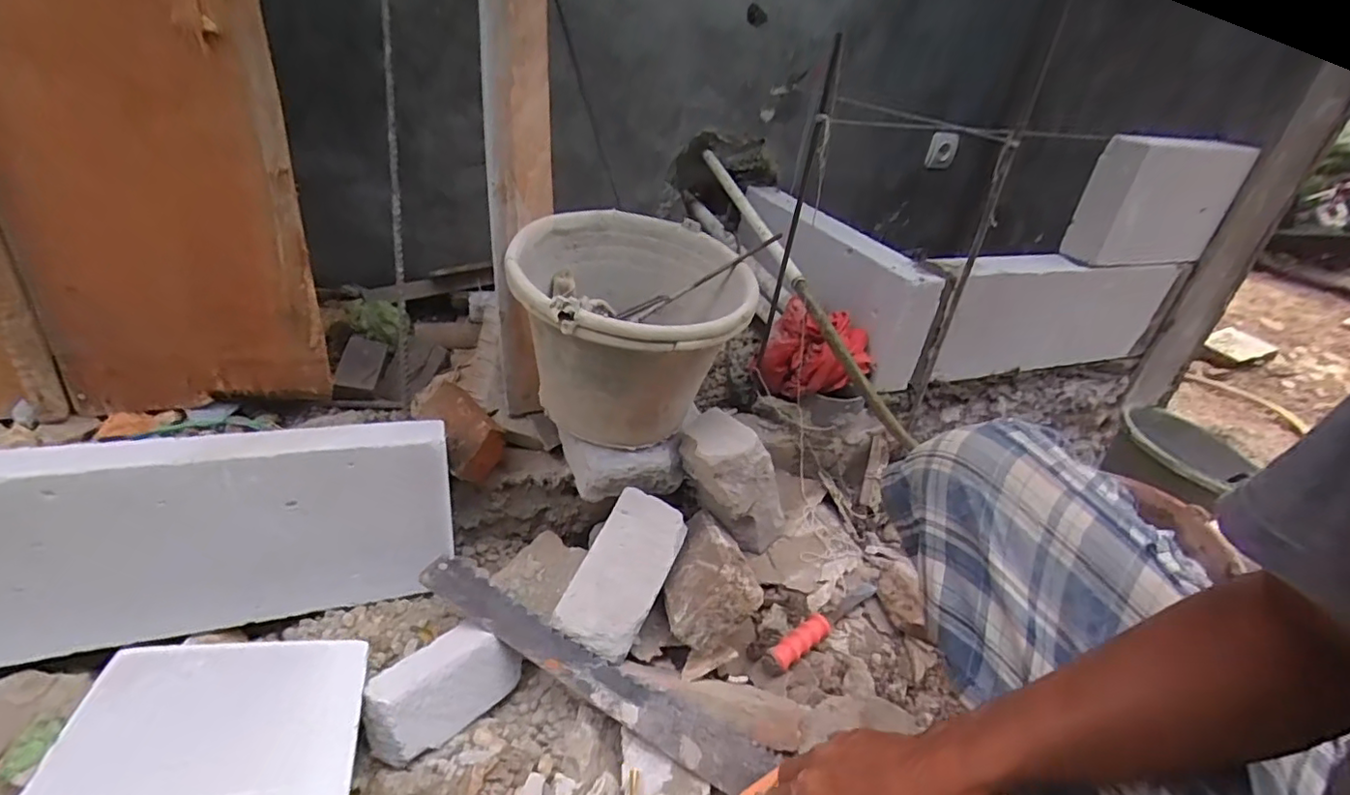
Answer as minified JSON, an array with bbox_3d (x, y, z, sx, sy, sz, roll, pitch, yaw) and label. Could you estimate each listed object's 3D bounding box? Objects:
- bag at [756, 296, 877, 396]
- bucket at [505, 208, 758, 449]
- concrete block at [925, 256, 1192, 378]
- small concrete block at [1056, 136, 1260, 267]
[{"bbox_3d":[0.239,-0.071,1.005,0.174,0.129,0.113,19,34,18],"label":"bag"},{"bbox_3d":[-0.054,-0.082,0.770,0.277,0.224,0.278,5,32,-3],"label":"bucket"},{"bbox_3d":[0.688,-0.158,1.105,0.564,0.207,0.076,-8,35,-22],"label":"concrete block"},{"bbox_3d":[0.863,-0.353,1.074,0.308,0.200,0.084,-7,37,-21],"label":"small concrete block"}]

